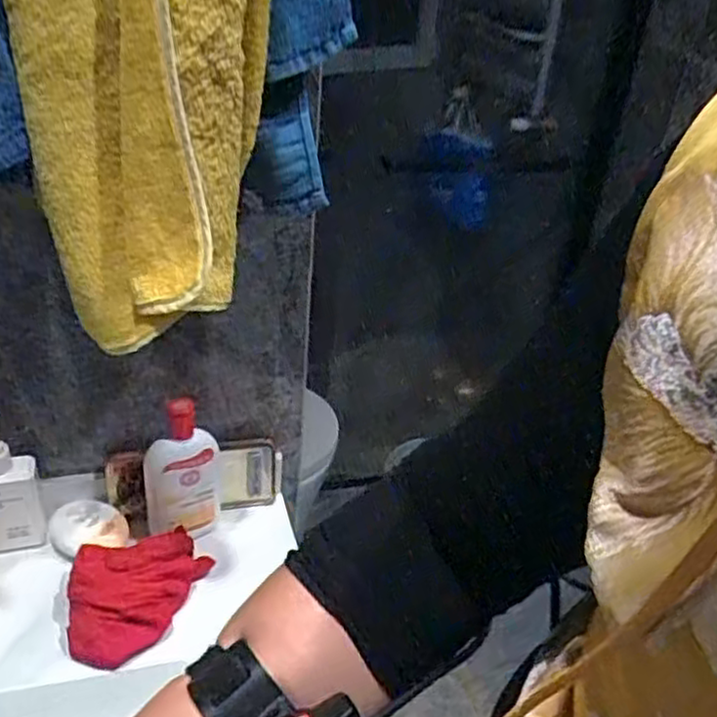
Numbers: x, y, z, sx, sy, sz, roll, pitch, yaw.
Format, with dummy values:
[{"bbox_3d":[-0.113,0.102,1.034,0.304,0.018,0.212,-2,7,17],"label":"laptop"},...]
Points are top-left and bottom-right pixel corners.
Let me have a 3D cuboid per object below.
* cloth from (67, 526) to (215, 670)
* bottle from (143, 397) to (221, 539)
[{"bbox_3d":[-0.187,0.205,0.637,0.118,0.052,0.101,-3,32,-15],"label":"cloth"},{"bbox_3d":[-0.166,0.106,0.693,0.068,0.141,0.033,-2,31,-14],"label":"bottle"}]

